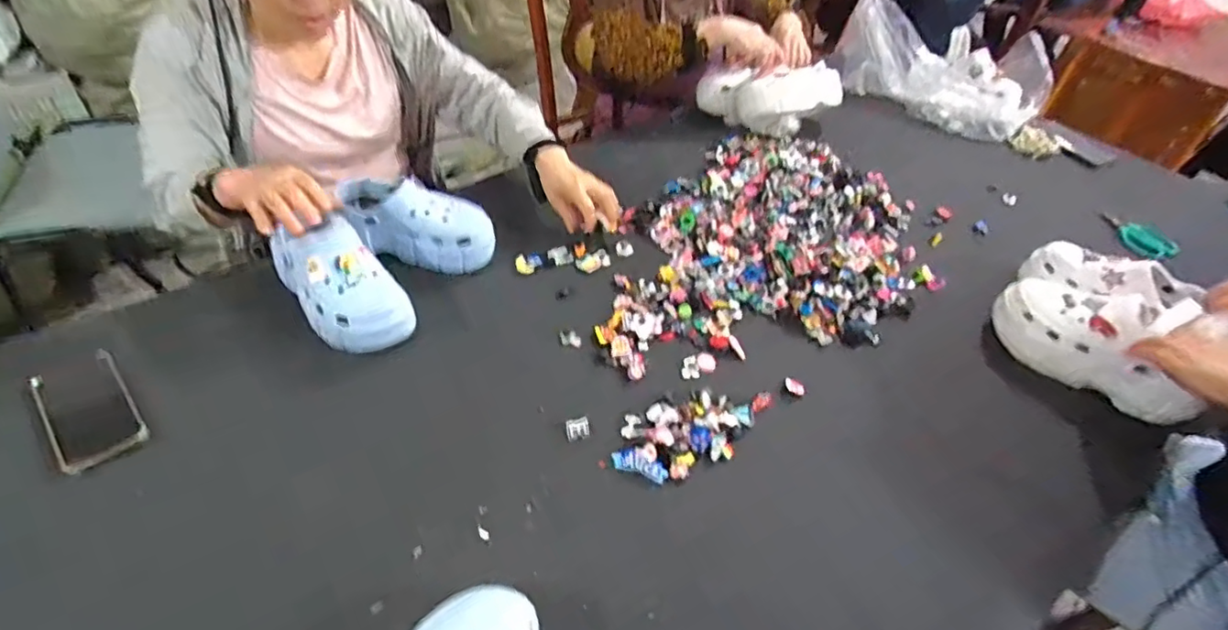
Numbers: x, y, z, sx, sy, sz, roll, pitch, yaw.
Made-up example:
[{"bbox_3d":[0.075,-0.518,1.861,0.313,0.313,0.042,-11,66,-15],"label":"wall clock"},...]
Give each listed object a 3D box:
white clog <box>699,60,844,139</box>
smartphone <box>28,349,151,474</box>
[{"bbox_3d":[0.321,-0.447,1.247,0.283,0.139,0.098,10,47,3],"label":"white clog"},{"bbox_3d":[-0.598,0.106,0.678,0.078,0.004,0.158,-24,57,-42],"label":"smartphone"}]

